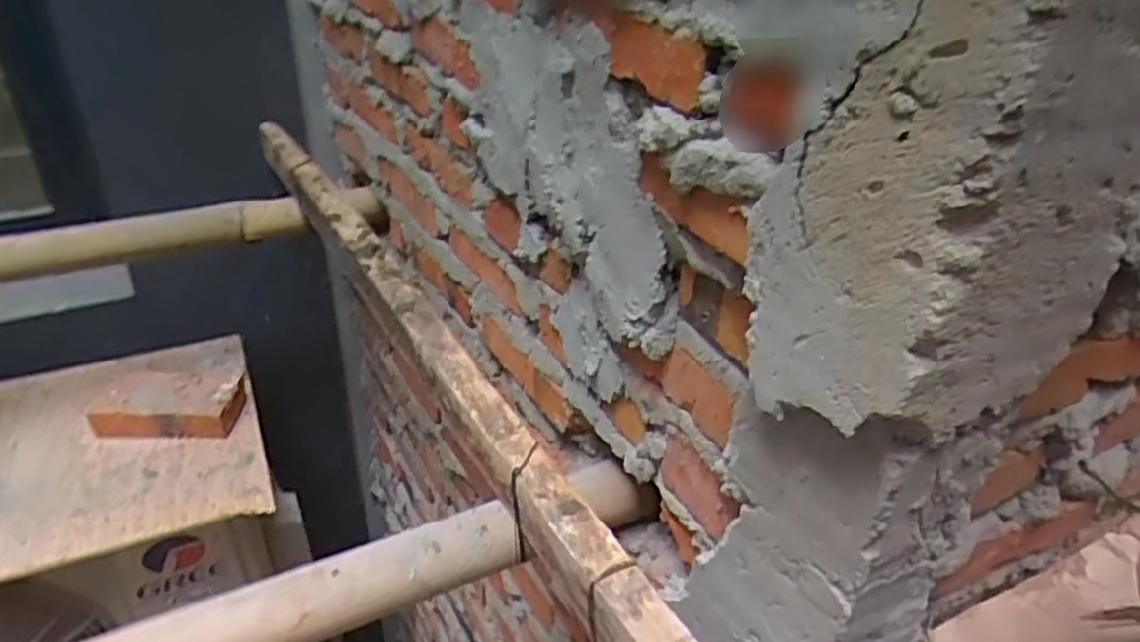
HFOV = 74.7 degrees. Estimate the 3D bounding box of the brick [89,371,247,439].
[{"bbox_3d":[-0.577,0.122,1.082,0.195,0.042,0.105,1,33,-3],"label":"brick"}]

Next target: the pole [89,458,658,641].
[{"bbox_3d":[-0.324,0.250,0.545,0.861,0.051,0.067,-12,36,-21],"label":"pole"}]

